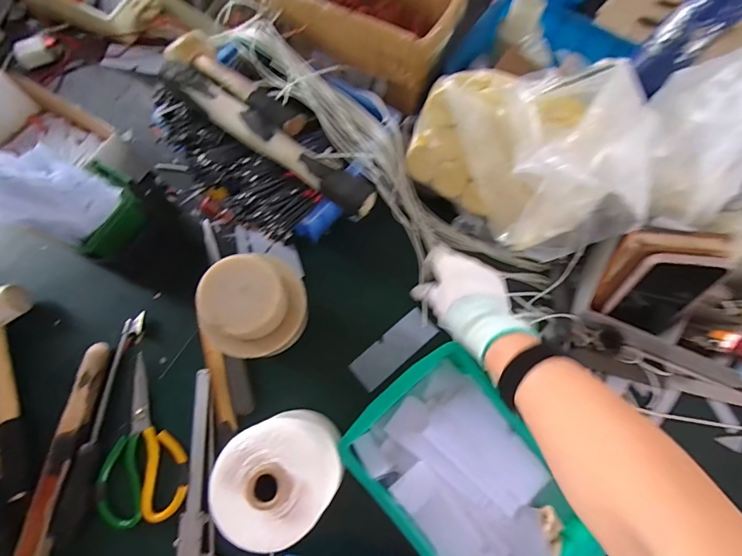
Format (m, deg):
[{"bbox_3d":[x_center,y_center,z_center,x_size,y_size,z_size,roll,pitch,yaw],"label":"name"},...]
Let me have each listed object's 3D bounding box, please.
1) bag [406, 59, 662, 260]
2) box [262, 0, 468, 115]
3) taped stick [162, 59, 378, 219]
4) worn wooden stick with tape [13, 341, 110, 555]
[{"bbox_3d":[0.180,-0.151,0.445,0.267,0.162,0.160,33,76,11],"label":"bag"},{"bbox_3d":[-0.012,-0.381,0.559,0.268,0.103,0.159,25,74,9],"label":"box"},{"bbox_3d":[-0.130,-0.170,0.451,0.312,0.029,0.041,37,76,12],"label":"taped stick"},{"bbox_3d":[-0.362,0.216,0.443,0.027,0.024,0.277,4,72,3],"label":"worn wooden stick with tape"}]

